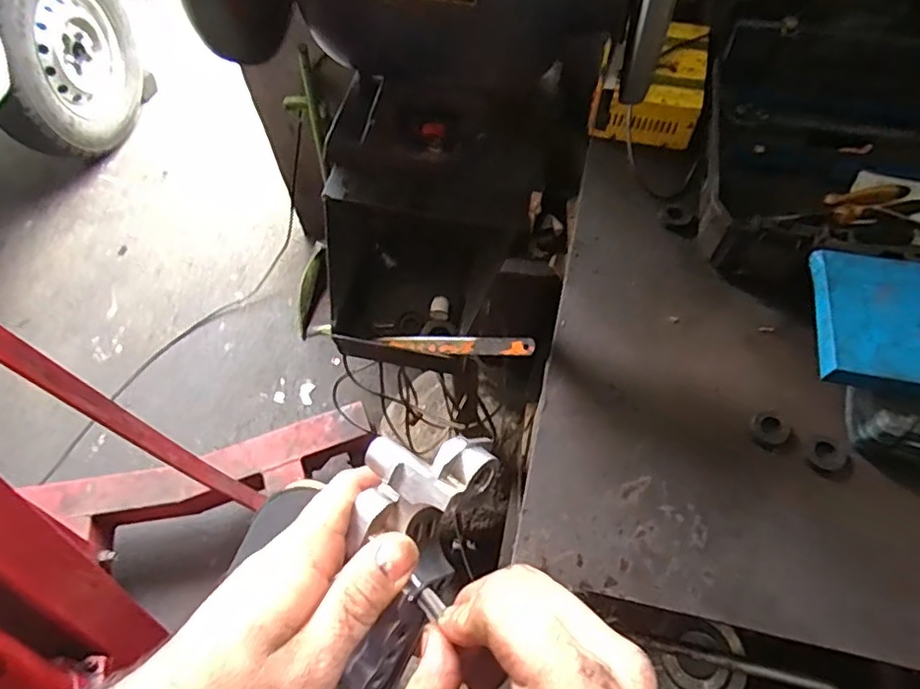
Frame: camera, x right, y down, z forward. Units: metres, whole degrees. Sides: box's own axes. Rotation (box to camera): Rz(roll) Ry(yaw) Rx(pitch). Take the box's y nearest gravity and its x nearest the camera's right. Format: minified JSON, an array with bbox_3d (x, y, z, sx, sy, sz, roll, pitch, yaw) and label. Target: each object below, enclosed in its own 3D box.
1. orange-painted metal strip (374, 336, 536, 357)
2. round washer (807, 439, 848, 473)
[{"bbox_3d":[-0.003,0.000,0.432,0.120,0.010,0.015,1,59,26],"label":"orange-painted metal strip"},{"bbox_3d":[0.375,0.115,0.612,0.033,0.014,0.028,26,65,14],"label":"round washer"}]

